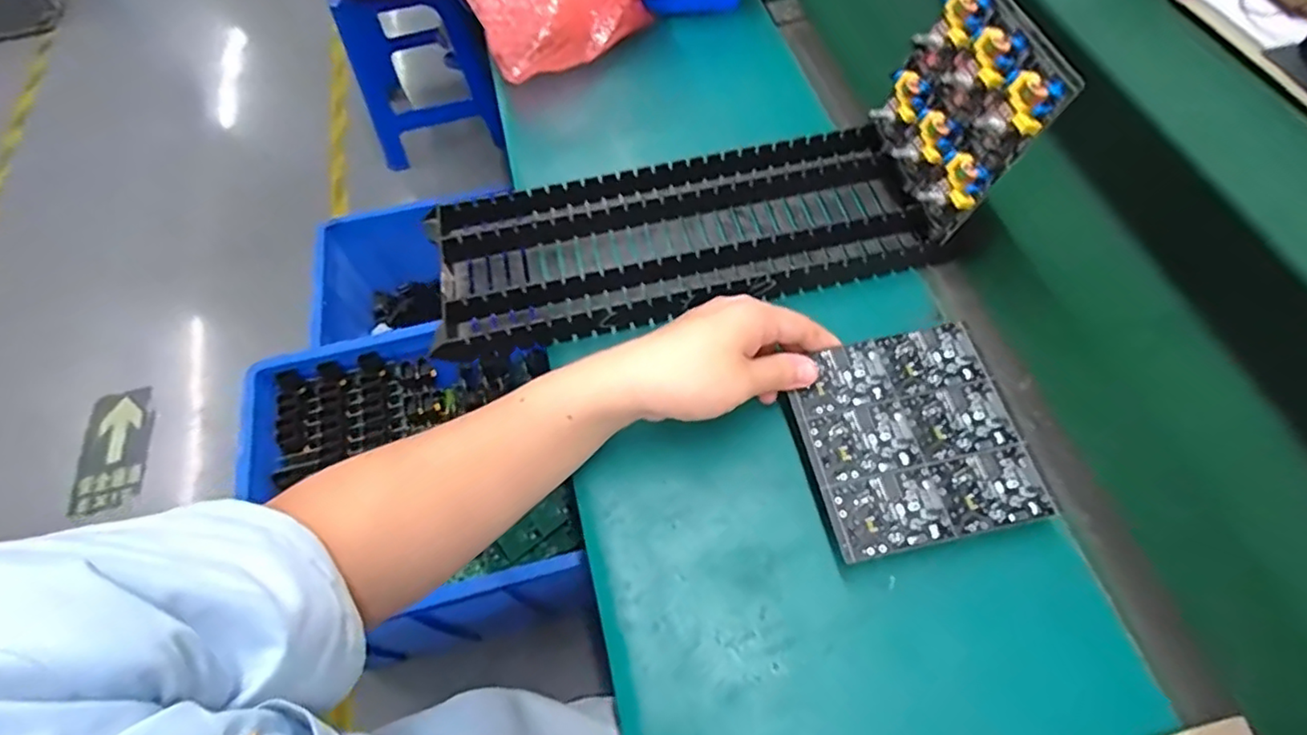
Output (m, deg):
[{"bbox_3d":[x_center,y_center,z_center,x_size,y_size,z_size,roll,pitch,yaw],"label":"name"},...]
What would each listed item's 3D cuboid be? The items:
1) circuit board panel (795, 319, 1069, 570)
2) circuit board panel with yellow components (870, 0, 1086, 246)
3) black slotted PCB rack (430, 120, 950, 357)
[{"bbox_3d":[0.167,0.043,0.409,0.135,0.007,0.136,-12,63,-5],"label":"circuit board panel"},{"bbox_3d":[0.216,-0.186,0.456,0.024,0.133,0.134,-4,60,-20],"label":"circuit board panel with yellow components"},{"bbox_3d":[0.020,-0.103,0.523,0.383,0.049,0.146,-11,63,-5],"label":"black slotted PCB rack"}]

